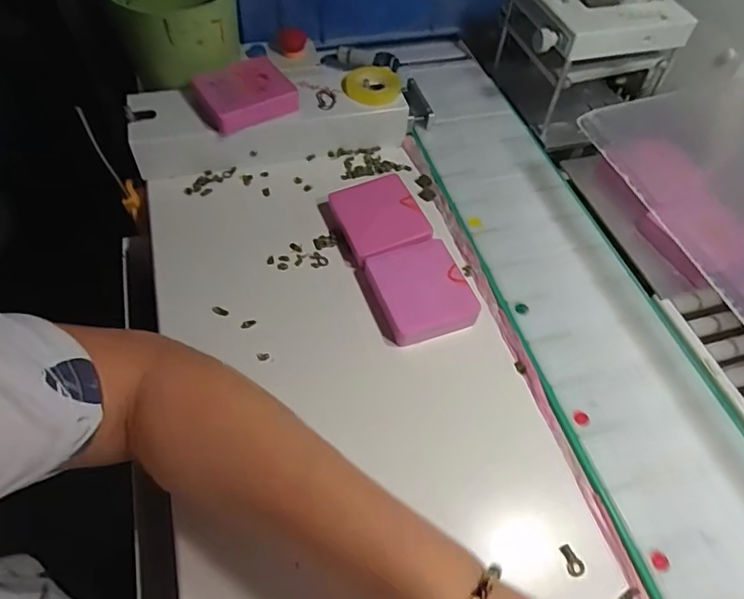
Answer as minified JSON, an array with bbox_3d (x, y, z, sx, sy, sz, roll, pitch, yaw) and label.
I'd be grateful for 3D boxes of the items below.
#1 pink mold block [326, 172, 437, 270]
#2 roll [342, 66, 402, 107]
[{"bbox_3d":[0.007,-0.070,0.481,0.069,0.024,0.083,-18,57,-16],"label":"pink mold block"},{"bbox_3d":[0.000,-0.212,0.545,0.057,0.025,0.057,2,53,-3],"label":"roll"}]

